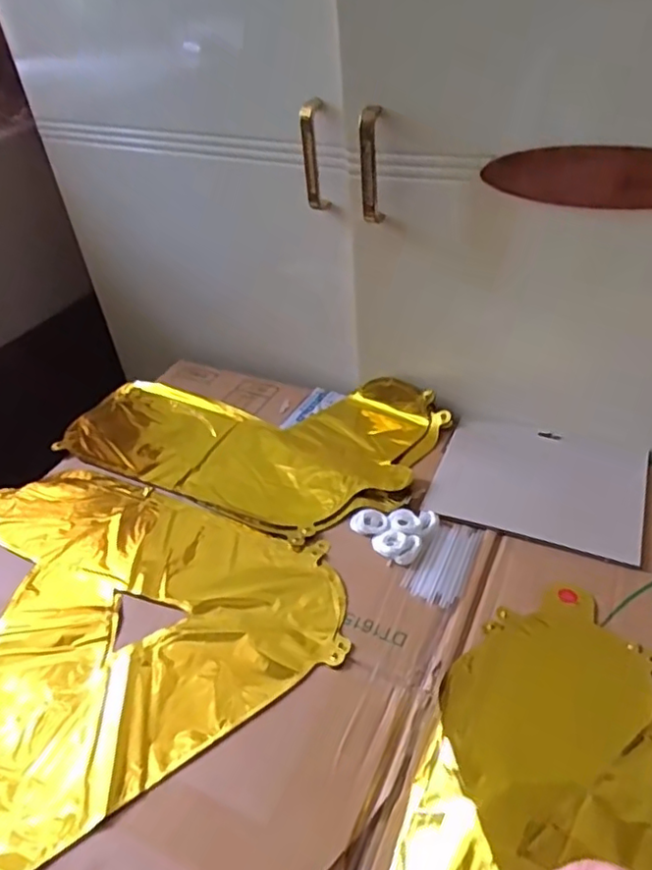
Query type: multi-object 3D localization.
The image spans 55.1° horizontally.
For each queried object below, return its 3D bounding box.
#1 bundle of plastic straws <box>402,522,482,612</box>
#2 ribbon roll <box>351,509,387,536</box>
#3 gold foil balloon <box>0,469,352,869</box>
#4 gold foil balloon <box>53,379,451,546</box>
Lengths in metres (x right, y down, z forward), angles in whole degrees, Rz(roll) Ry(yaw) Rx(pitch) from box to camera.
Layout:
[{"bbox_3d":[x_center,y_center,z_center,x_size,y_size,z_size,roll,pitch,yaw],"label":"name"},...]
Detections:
[{"bbox_3d":[0.107,0.110,0.552,0.048,0.005,0.092,18,46,26],"label":"bundle of plastic straws"},{"bbox_3d":[0.041,0.081,0.588,0.035,0.009,0.026,16,45,24],"label":"ribbon roll"},{"bbox_3d":[-0.206,0.142,0.548,0.367,0.009,0.356,-23,43,-19],"label":"gold foil balloon"},{"bbox_3d":[-0.087,-0.005,0.714,0.392,0.032,0.237,16,45,24],"label":"gold foil balloon"}]

